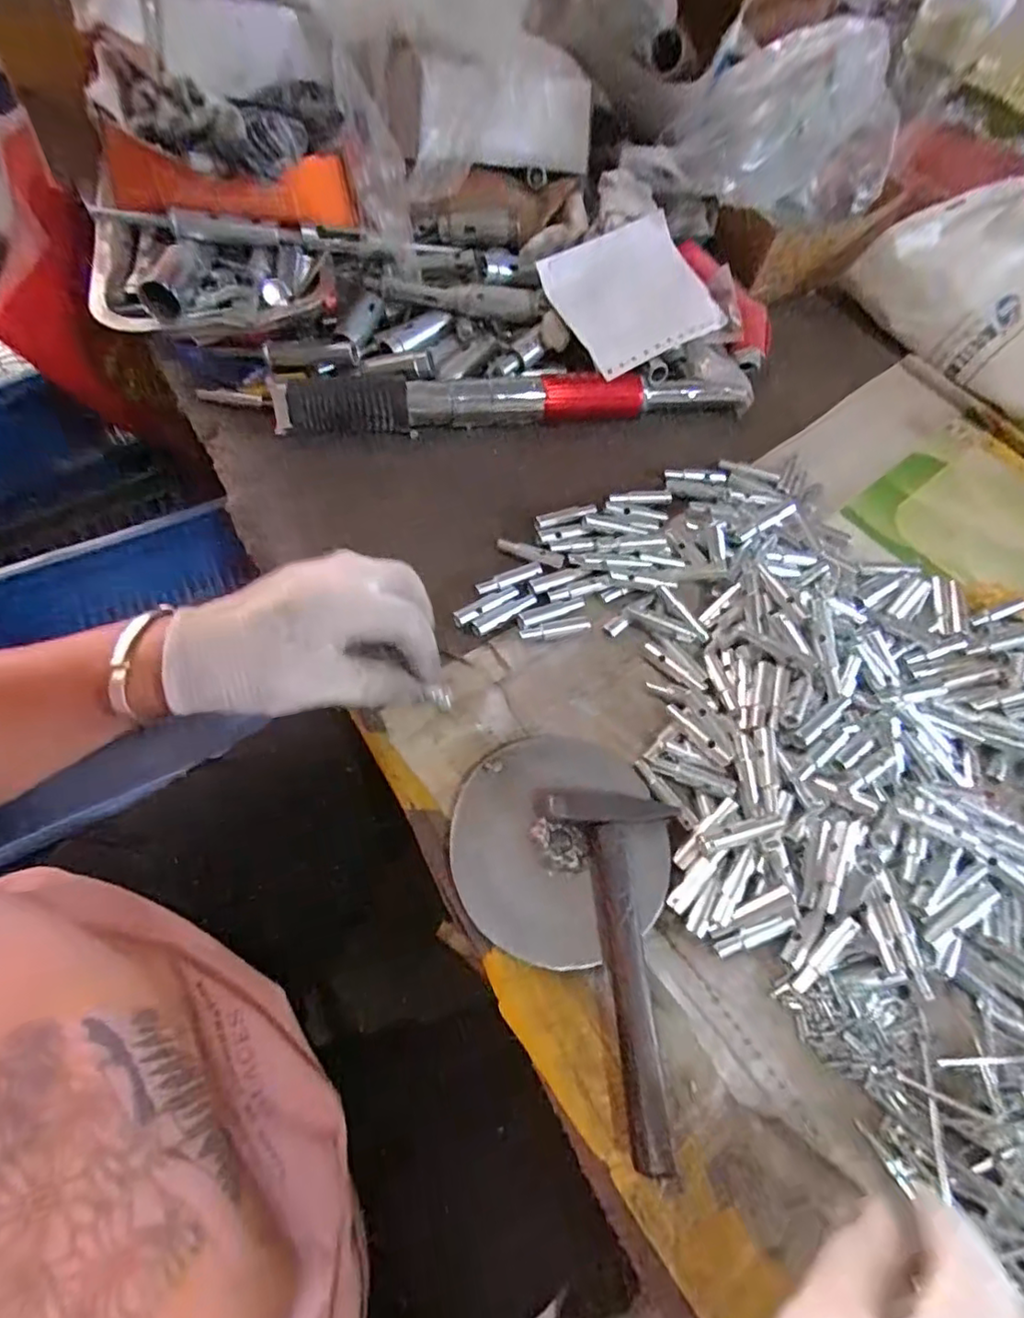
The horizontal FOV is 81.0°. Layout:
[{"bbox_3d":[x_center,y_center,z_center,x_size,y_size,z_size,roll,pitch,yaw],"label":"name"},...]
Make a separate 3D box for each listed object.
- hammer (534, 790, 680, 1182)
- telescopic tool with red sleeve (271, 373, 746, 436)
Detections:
[{"bbox_3d":[0.071,0.153,0.322,0.074,0.022,0.182,-9,65,-9],"label":"hammer"},{"bbox_3d":[0.007,-0.213,0.487,0.378,0.043,0.030,-8,65,-8],"label":"telescopic tool with red sleeve"}]

